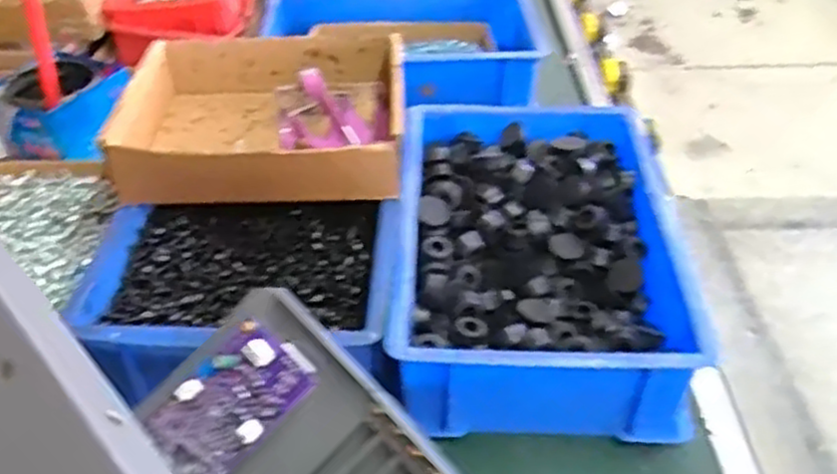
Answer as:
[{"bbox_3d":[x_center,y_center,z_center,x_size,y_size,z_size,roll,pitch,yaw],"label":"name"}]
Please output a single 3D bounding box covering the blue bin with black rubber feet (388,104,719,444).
[{"bbox_3d":[0.086,0.012,0.591,0.196,0.095,0.293,0,39,1],"label":"blue bin with black rubber feet"}]

